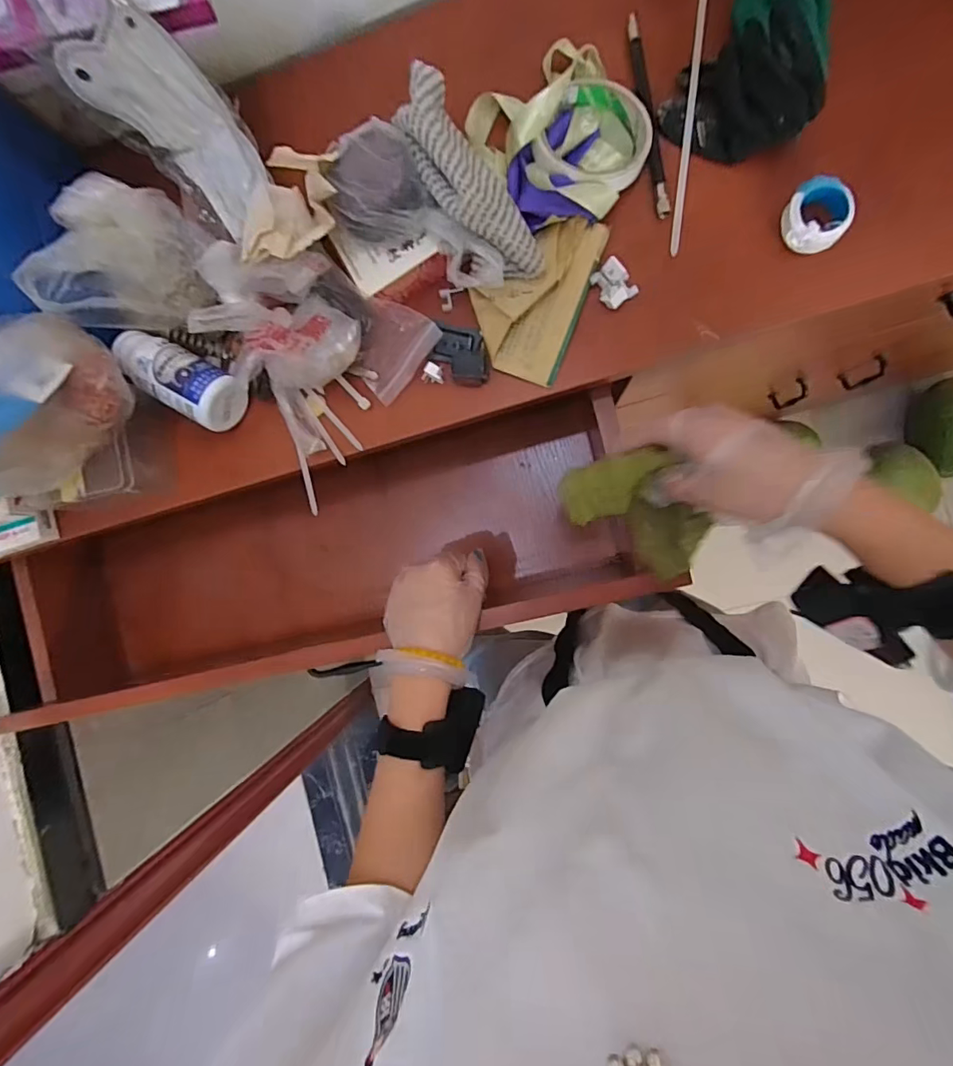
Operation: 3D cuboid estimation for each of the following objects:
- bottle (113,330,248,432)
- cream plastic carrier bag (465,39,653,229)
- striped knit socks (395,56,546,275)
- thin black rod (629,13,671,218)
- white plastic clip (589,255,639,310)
[{"bbox_3d":[-0.256,-0.133,0.431,0.108,0.043,0.048,29,94,7],"label":"bottle"},{"bbox_3d":[0.070,-0.310,0.390,0.119,0.046,0.136,-30,87,7],"label":"cream plastic carrier bag"},{"bbox_3d":[-0.004,-0.250,0.359,0.050,0.039,0.150,-37,101,7],"label":"striped knit socks"},{"bbox_3d":[0.136,-0.329,0.396,0.011,0.011,0.157,-9,90,8],"label":"thin black rod"},{"bbox_3d":[0.110,-0.200,0.399,0.027,0.009,0.034,-29,87,7],"label":"white plastic clip"}]

